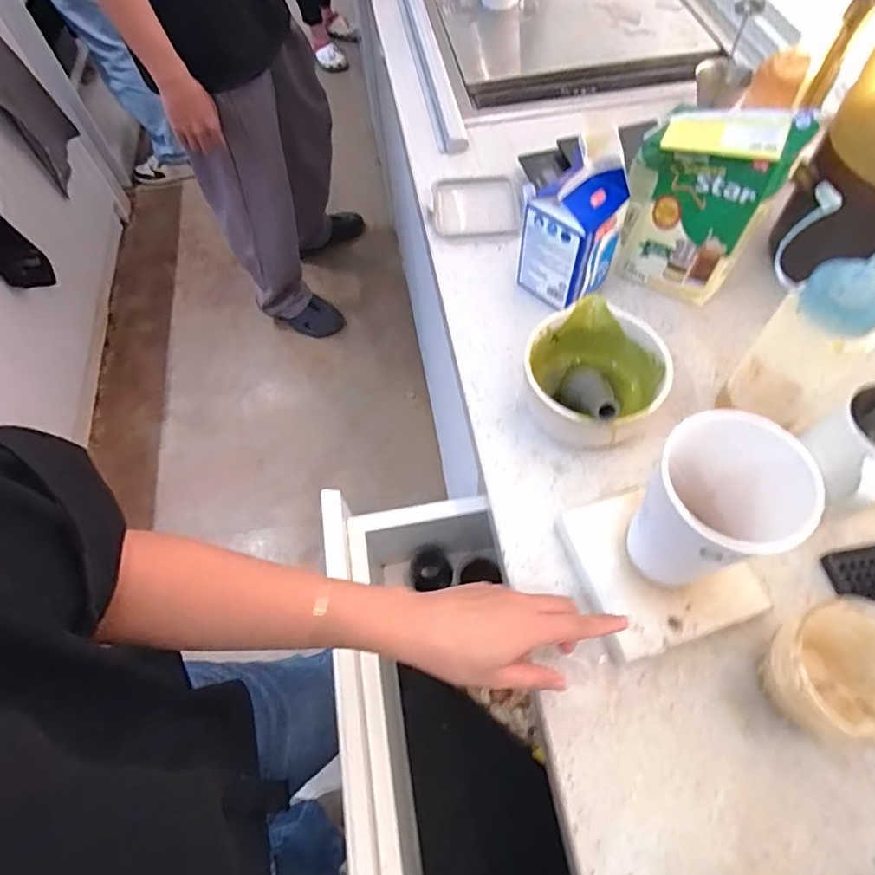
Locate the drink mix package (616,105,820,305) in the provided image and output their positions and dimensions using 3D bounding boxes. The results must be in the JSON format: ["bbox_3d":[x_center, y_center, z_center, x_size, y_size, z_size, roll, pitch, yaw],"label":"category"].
[{"bbox_3d":[0.249,-0.225,0.535,0.130,0.178,0.069,22,64,16],"label":"drink mix package"}]

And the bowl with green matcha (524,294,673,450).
[{"bbox_3d":[0.143,-0.054,0.498,0.114,0.086,0.119,-2,60,3],"label":"bowl with green matcha"}]

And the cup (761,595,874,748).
[{"bbox_3d":[0.266,0.164,0.372,0.087,0.078,0.082,-2,60,3],"label":"cup"}]

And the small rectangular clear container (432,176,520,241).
[{"bbox_3d":[0.045,-0.280,0.664,0.099,0.016,0.103,-4,60,2],"label":"small rectangular clear container"}]

